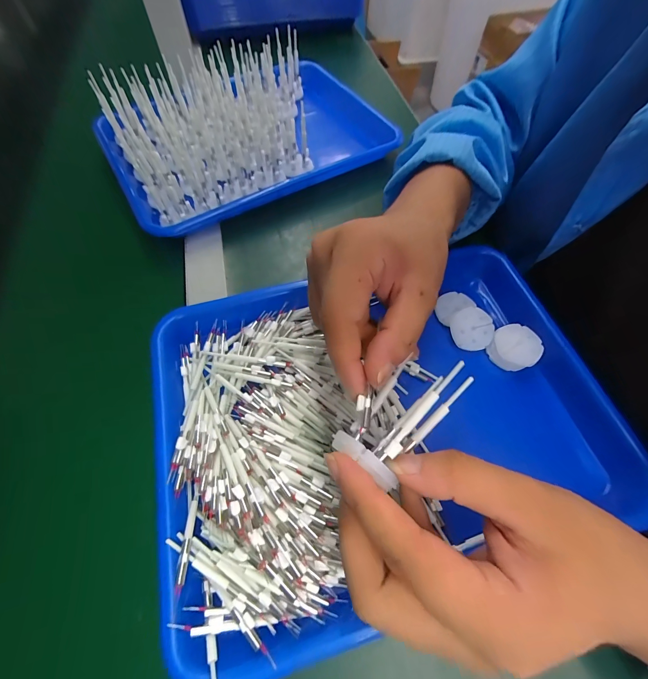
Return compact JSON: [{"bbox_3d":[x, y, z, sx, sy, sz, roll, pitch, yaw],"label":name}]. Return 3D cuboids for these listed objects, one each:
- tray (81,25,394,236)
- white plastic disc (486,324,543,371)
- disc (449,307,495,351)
[{"bbox_3d":[-0.096,-0.265,0.388,0.324,0.077,0.234,-28,66,-15],"label":"tray"},{"bbox_3d":[0.164,0.006,0.268,0.037,0.008,0.041,40,68,18],"label":"white plastic disc"},{"bbox_3d":[0.131,-0.010,0.276,0.037,0.004,0.037,0,84,0],"label":"disc"}]

